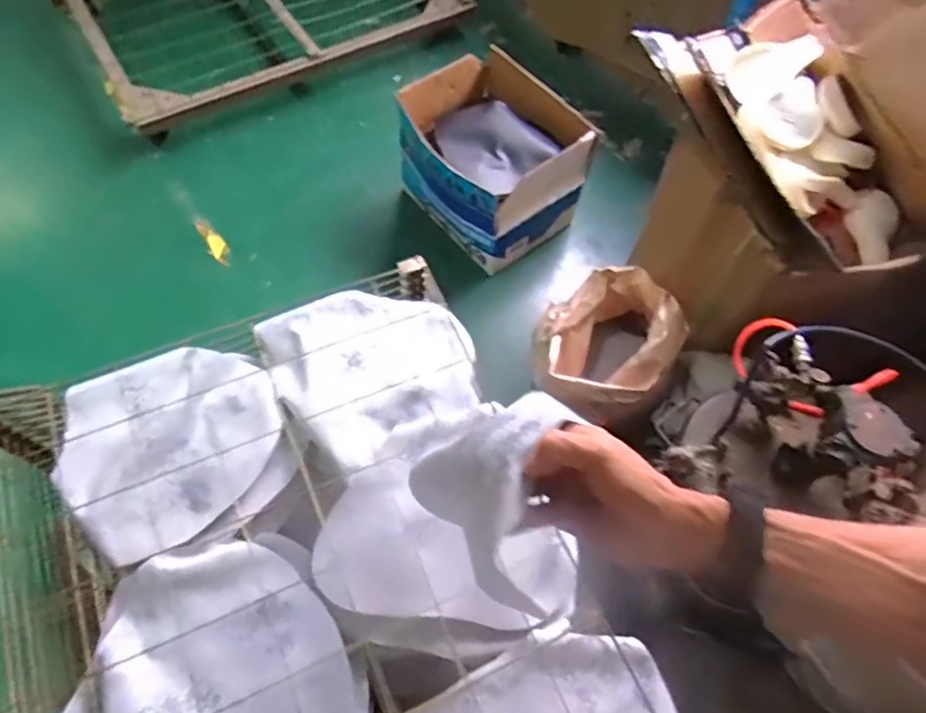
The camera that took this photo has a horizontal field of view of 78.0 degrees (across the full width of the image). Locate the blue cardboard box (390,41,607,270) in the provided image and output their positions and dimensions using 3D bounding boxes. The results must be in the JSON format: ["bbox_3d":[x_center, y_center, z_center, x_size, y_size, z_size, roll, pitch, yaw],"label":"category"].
[{"bbox_3d":[0.068,-0.558,1.632,0.410,0.304,0.481,-35,70,-19],"label":"blue cardboard box"}]

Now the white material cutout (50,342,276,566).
[{"bbox_3d":[-0.425,0.109,0.824,0.291,0.048,0.273,-40,71,-20],"label":"white material cutout"}]

